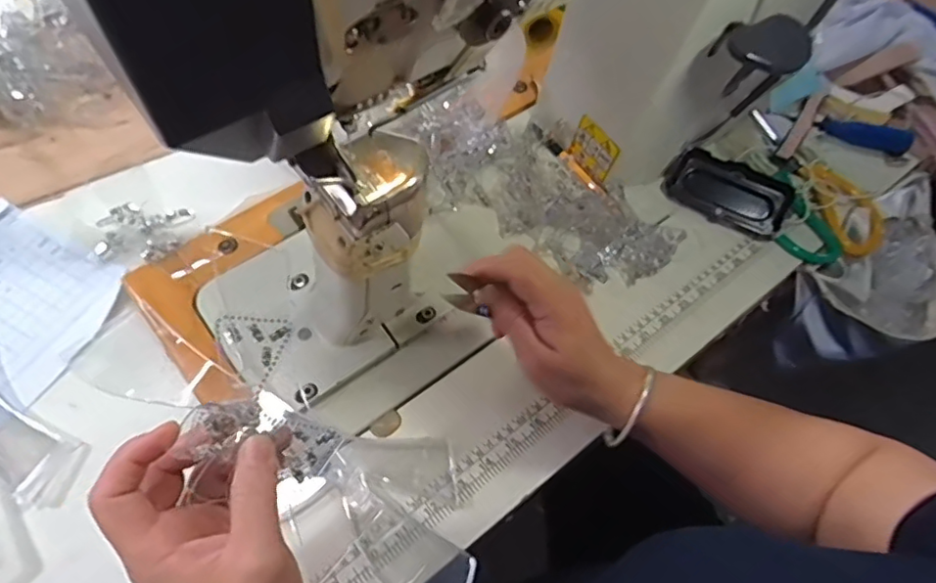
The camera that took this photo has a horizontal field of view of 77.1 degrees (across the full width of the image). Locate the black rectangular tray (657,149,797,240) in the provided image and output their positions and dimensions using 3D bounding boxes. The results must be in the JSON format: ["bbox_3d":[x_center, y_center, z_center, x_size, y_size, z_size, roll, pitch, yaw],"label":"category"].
[{"bbox_3d":[0.252,-0.097,0.577,0.116,0.057,0.017,26,17,17],"label":"black rectangular tray"}]

